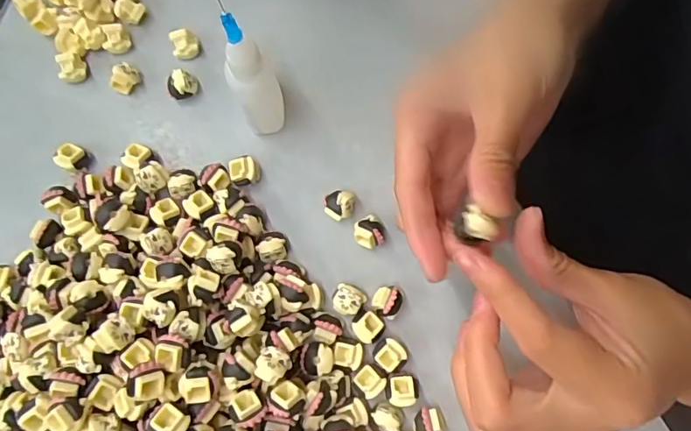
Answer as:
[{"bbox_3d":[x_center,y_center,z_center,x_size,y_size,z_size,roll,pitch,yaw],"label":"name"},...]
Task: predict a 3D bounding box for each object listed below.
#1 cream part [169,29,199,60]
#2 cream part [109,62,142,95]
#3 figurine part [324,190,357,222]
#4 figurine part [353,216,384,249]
[{"bbox_3d":[-0.094,-0.099,0.300,0.015,0.017,0.013,-16,77,-4],"label":"cream part"},{"bbox_3d":[-0.127,-0.079,0.295,0.011,0.014,0.017,25,77,5],"label":"cream part"},{"bbox_3d":[-0.003,-0.005,0.277,0.017,0.016,0.016,0,76,-1],"label":"figurine part"},{"bbox_3d":[0.012,0.009,0.273,0.015,0.017,0.016,0,76,-1],"label":"figurine part"}]

